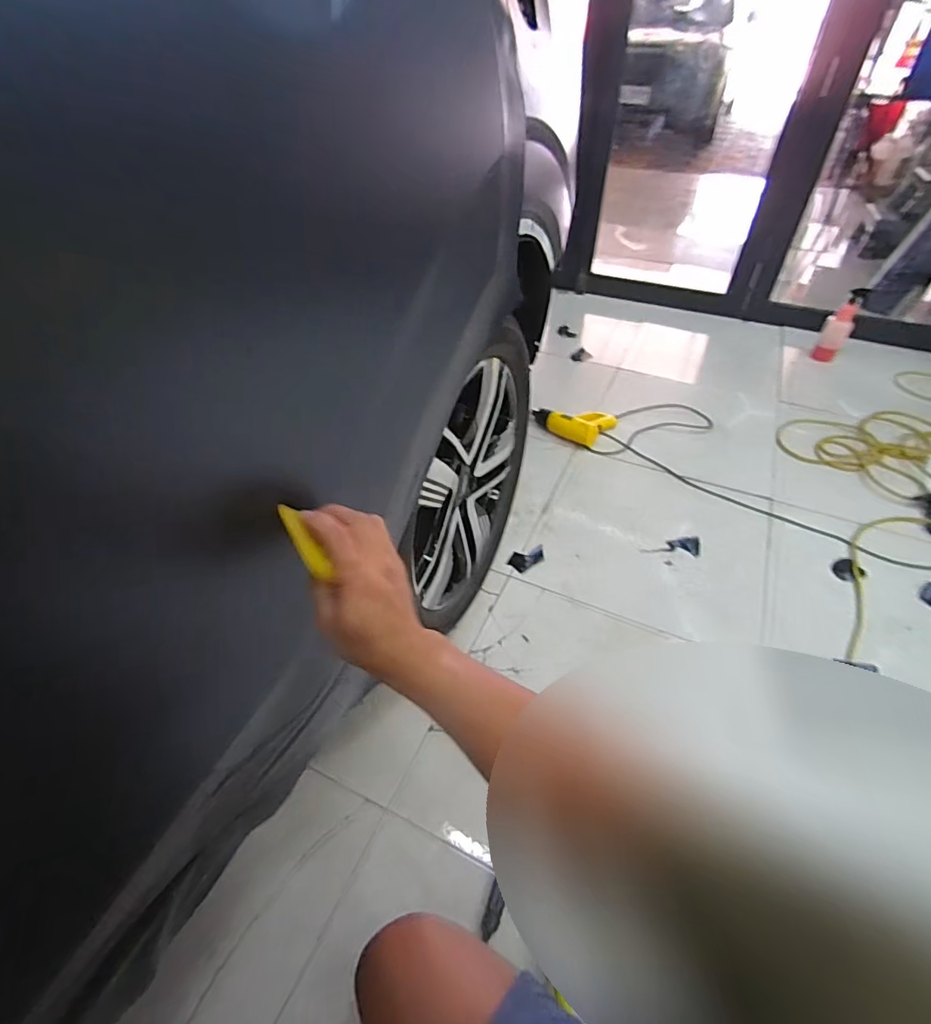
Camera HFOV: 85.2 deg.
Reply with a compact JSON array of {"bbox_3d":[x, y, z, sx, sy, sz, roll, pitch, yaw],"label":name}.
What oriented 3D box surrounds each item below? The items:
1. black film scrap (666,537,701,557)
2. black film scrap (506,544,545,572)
[{"bbox_3d":[0.603,0.093,1.394,0.087,0.012,0.062,5,45,6],"label":"black film scrap"},{"bbox_3d":[0.166,0.122,1.372,0.113,0.011,0.059,-29,51,-25],"label":"black film scrap"}]

